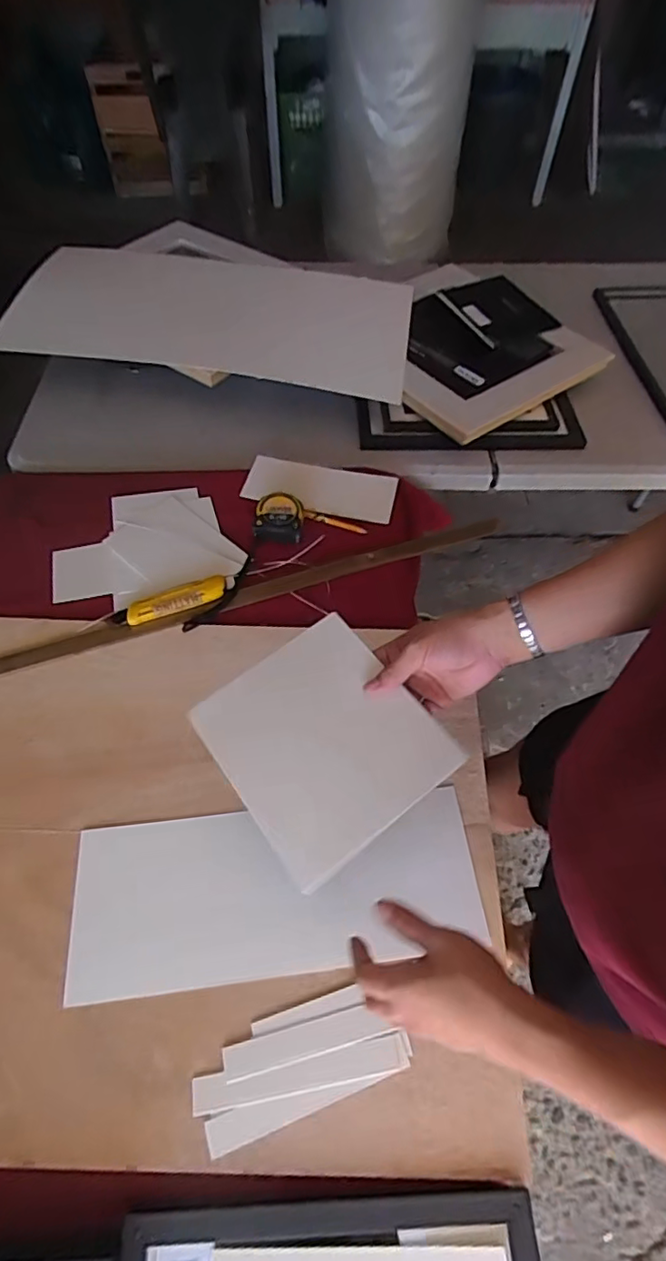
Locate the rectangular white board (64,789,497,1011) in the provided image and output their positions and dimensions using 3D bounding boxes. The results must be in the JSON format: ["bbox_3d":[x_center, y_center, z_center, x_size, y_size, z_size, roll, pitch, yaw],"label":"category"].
[{"bbox_3d":[-0.054,0.251,0.568,0.385,0.006,0.150,-6,59,-4],"label":"rectangular white board"}]

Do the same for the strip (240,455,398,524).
[{"bbox_3d":[-0.018,-0.212,0.859,0.216,0.011,0.077,11,71,-2],"label":"strip"}]

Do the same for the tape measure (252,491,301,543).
[{"bbox_3d":[-0.074,-0.153,0.793,0.063,0.043,0.060,5,57,0],"label":"tape measure"}]

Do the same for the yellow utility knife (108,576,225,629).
[{"bbox_3d":[-0.207,-0.034,0.728,0.148,0.023,0.033,-22,61,-16],"label":"yellow utility knife"}]

